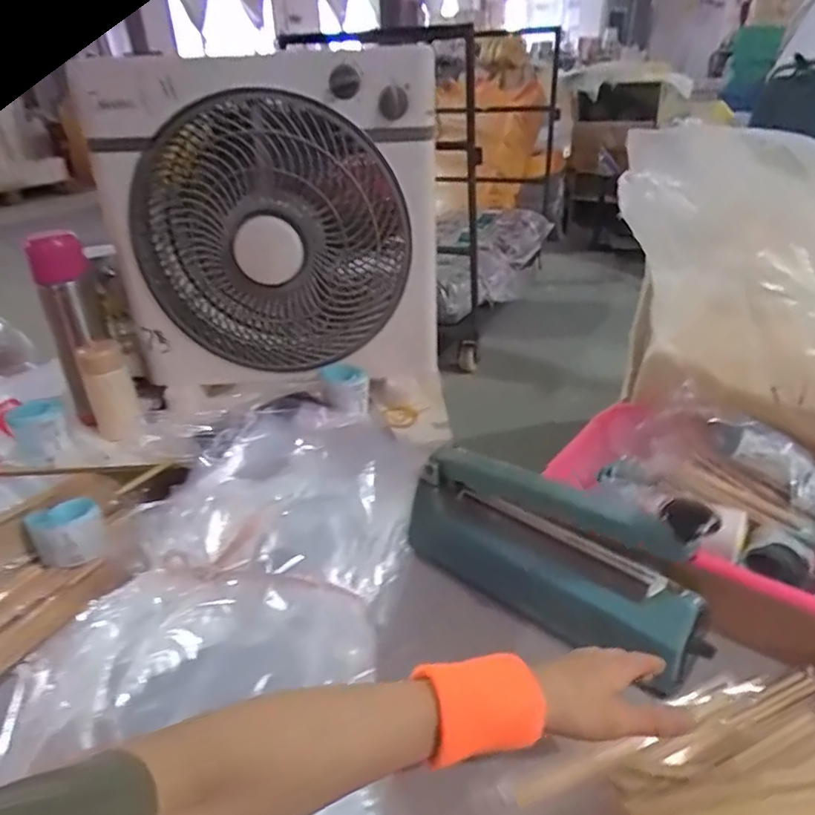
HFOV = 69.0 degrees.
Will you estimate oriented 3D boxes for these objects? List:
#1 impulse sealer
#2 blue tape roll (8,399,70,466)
[{"bbox_3d":[0.129,0.140,0.564,0.283,0.115,0.081,24,39,33],"label":"impulse sealer"},{"bbox_3d":[-0.450,0.031,0.731,0.059,0.071,0.060,-21,35,-29],"label":"blue tape roll"}]

